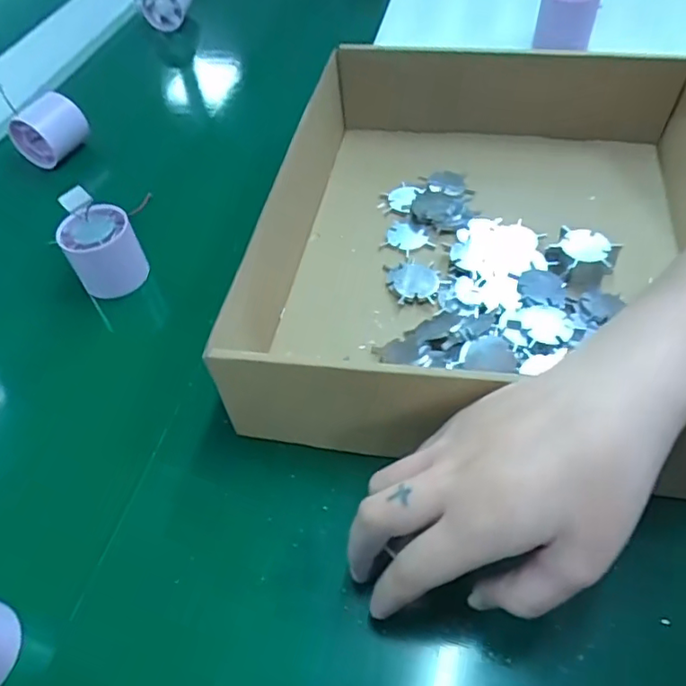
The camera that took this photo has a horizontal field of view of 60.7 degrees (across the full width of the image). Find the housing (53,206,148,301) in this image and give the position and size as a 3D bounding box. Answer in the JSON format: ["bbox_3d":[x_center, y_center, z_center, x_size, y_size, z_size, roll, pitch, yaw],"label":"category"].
[{"bbox_3d":[-0.192,-0.072,0.468,0.053,0.056,0.052,-38,58,-22],"label":"housing"}]

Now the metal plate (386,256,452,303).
[{"bbox_3d":[0.054,-0.046,0.427,0.041,0.009,0.040,-3,54,4],"label":"metal plate"}]

